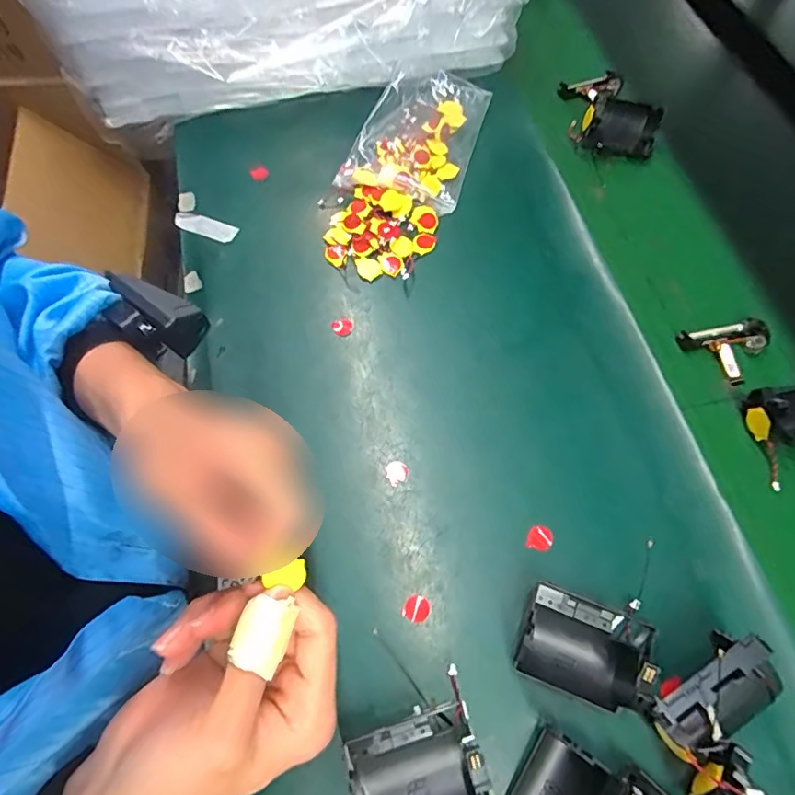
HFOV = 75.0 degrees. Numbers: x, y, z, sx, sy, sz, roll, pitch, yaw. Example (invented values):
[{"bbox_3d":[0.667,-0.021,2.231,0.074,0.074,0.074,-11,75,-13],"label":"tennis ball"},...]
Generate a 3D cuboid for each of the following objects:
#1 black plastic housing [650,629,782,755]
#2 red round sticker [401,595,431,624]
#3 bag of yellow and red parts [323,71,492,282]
[{"bbox_3d":[0.172,0.164,0.284,0.071,0.047,0.039,-31,68,-15],"label":"black plastic housing"},{"bbox_3d":[0.012,0.137,0.335,0.017,0.004,0.017,0,64,0],"label":"red round sticker"},{"bbox_3d":[0.006,-0.221,0.498,0.108,0.028,0.248,16,65,7],"label":"bag of yellow and red parts"}]

